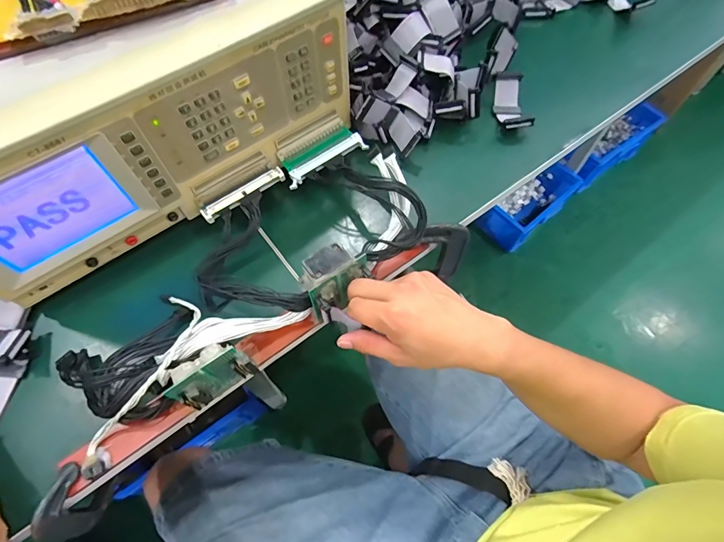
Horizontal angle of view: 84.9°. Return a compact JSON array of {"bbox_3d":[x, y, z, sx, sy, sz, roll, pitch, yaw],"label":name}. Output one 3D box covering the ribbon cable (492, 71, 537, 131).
[{"bbox_3d":[0.203,-0.224,0.537,0.036,0.037,0.086,-3,64,-1],"label":"ribbon cable"}]

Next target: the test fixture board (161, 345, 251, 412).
[{"bbox_3d":[-0.131,0.095,0.354,0.063,0.072,0.026,-31,67,-14],"label":"test fixture board"}]

